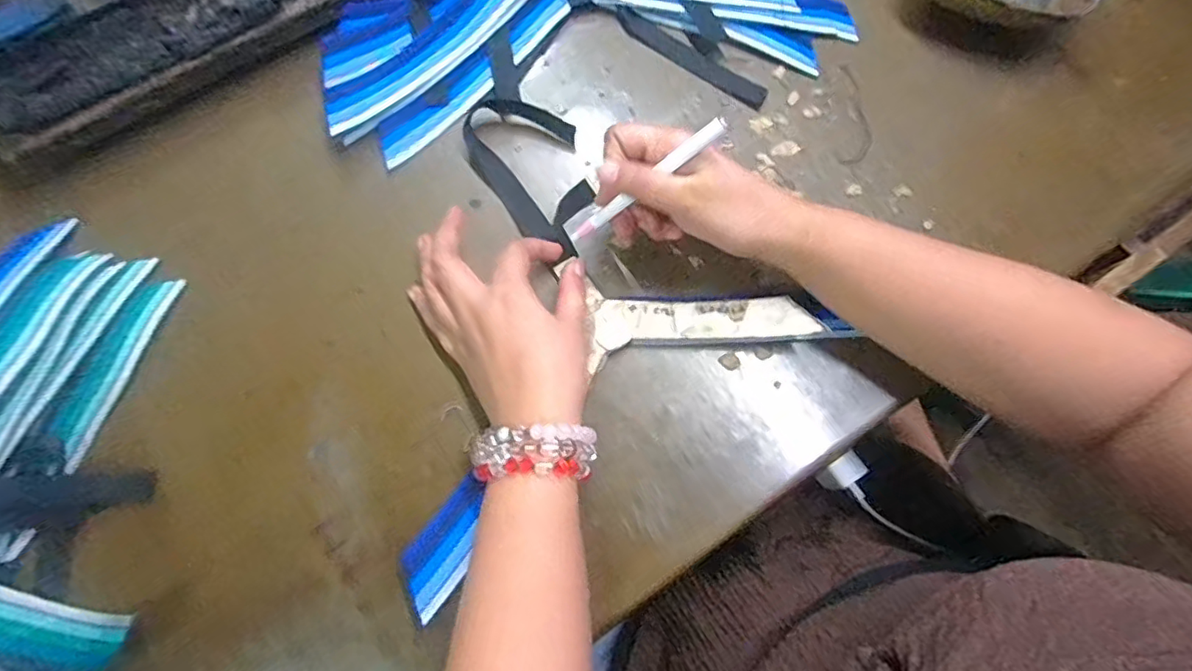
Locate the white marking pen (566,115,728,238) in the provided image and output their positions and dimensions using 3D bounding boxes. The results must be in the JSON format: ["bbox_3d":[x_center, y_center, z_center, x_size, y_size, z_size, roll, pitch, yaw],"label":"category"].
[{"bbox_3d":[0.028,-0.086,0.334,0.011,0.116,0.010,-2,67,-47],"label":"white marking pen"}]

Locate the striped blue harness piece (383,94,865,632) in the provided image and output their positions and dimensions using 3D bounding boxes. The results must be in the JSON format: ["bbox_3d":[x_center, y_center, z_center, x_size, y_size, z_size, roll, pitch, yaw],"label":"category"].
[{"bbox_3d":[-0.044,-0.032,0.373,0.291,0.027,0.269,-32,76,-9],"label":"striped blue harness piece"}]

